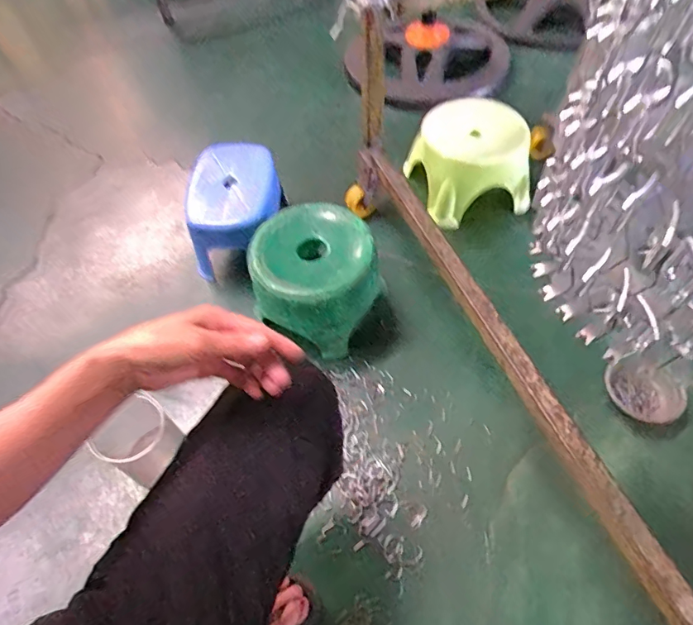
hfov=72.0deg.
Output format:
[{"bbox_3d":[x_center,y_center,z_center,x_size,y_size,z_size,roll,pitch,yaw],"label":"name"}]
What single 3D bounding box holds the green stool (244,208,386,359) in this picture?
[{"bbox_3d":[-0.055,-0.053,0.820,0.205,0.158,0.214,-10,55,-3],"label":"green stool"}]

